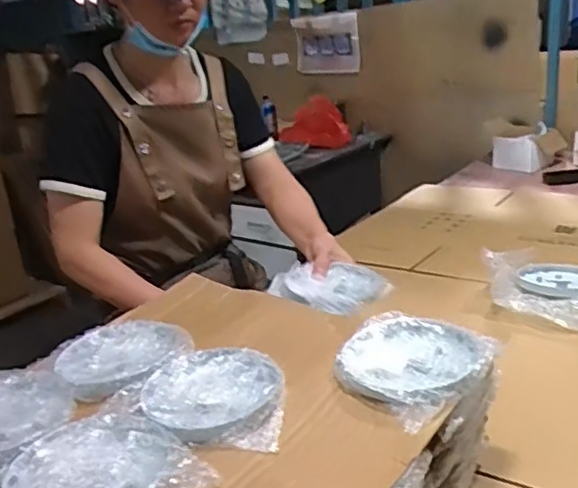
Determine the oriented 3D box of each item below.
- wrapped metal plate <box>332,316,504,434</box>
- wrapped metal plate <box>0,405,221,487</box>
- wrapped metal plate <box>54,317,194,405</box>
[{"bbox_3d":[0.127,0.117,0.654,0.155,0.023,0.147,-6,20,2],"label":"wrapped metal plate"},{"bbox_3d":[-0.161,0.192,0.539,0.140,0.018,0.142,-19,23,-33],"label":"wrapped metal plate"},{"bbox_3d":[-0.190,0.123,0.719,0.135,0.012,0.146,-6,20,2],"label":"wrapped metal plate"}]

